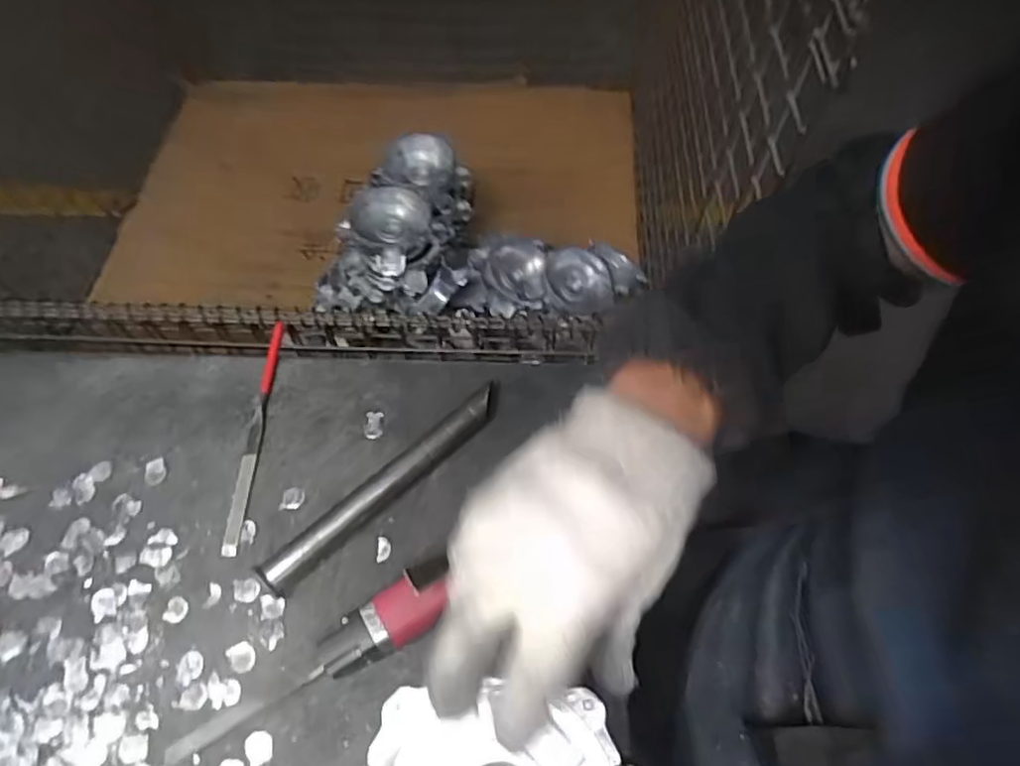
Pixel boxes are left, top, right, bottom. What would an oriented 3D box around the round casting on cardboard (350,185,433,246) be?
[{"bbox_3d":[-0.183,-0.255,0.991,0.122,0.033,0.121,0,61,1],"label":"round casting on cardboard"}]

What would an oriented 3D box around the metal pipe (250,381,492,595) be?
[{"bbox_3d":[-0.079,0.067,0.414,0.183,0.020,0.019,-39,67,-17],"label":"metal pipe"}]

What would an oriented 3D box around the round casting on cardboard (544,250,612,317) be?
[{"bbox_3d":[0.122,-0.176,1.119,0.122,0.047,0.127,0,61,1],"label":"round casting on cardboard"}]

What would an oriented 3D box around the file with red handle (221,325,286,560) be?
[{"bbox_3d":[-0.178,0.032,0.442,0.012,0.011,0.171,1,62,2],"label":"file with red handle"}]

